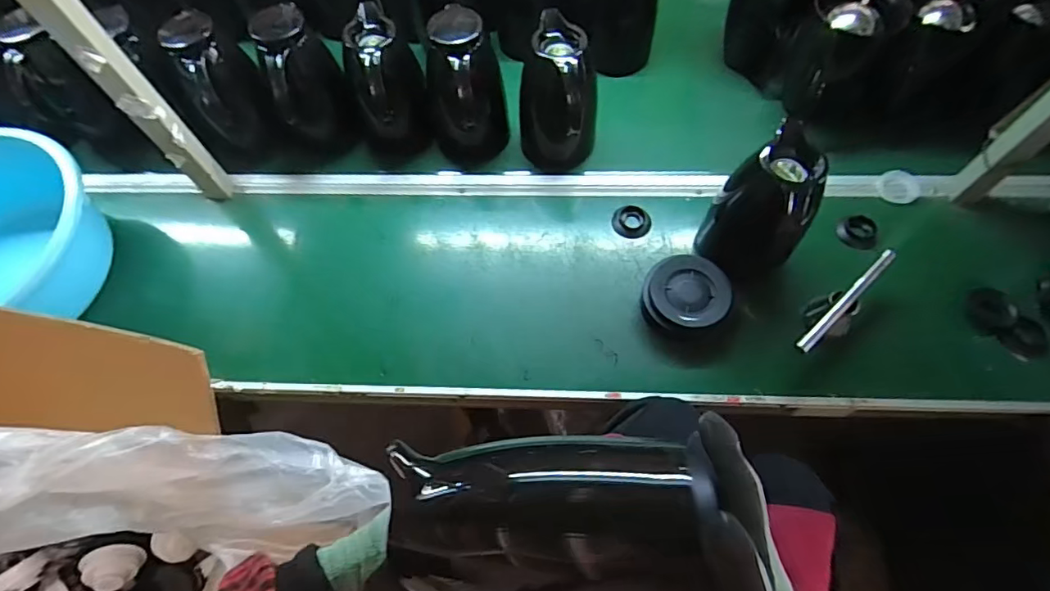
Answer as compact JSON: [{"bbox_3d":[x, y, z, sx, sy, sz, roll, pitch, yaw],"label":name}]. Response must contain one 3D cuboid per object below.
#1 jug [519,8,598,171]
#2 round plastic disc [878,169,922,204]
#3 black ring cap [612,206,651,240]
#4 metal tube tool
[{"bbox_3d":[0.051,-0.292,0.793,0.119,0.207,0.147,2,65,4],"label":"jug"},{"bbox_3d":[0.580,-0.168,0.792,0.015,0.043,0.059,-39,69,-15],"label":"round plastic disc"},{"bbox_3d":[0.168,-0.117,0.802,0.053,0.012,0.061,-39,69,-15],"label":"black ring cap"},{"bbox_3d":[0.417,0.002,0.653,0.194,0.017,0.015,-40,69,-15],"label":"metal tube tool"}]

